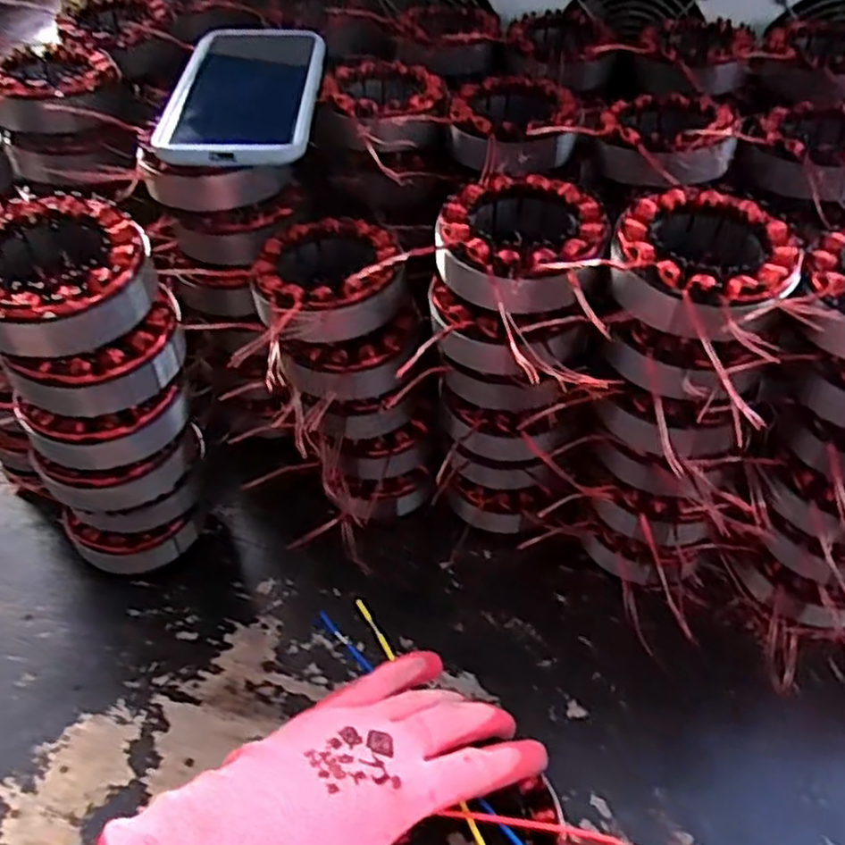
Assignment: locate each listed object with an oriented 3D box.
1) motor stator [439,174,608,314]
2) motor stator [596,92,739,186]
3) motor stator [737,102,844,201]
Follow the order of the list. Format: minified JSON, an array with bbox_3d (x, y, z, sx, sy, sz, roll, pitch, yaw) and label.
[{"bbox_3d":[0.050,-0.094,0.376,0.084,0.030,0.081,-1,48,1],"label":"motor stator"},{"bbox_3d":[0.149,-0.179,0.452,0.077,0.032,0.093,-9,48,-6],"label":"motor stator"},{"bbox_3d":[0.243,-0.165,0.437,0.082,0.034,0.080,-1,48,1],"label":"motor stator"}]

